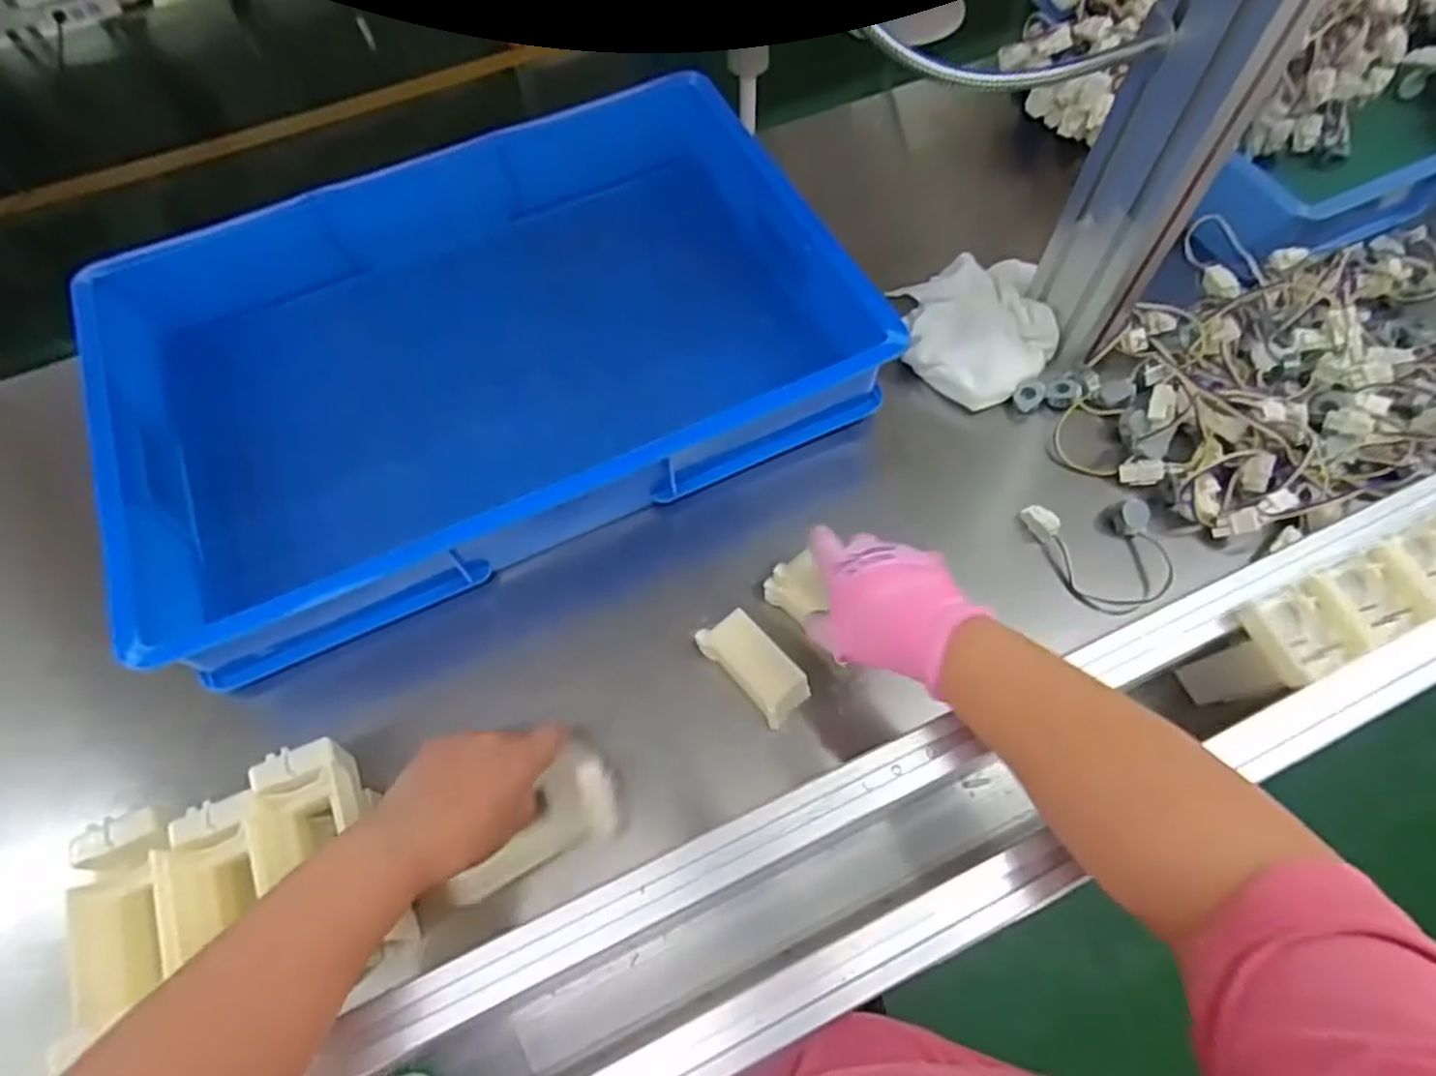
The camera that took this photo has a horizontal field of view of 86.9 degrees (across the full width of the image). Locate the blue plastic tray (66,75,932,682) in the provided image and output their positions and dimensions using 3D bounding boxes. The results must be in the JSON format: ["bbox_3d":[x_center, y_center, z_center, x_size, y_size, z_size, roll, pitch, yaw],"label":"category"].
[{"bbox_3d":[-0.205,-0.162,0.674,0.648,0.125,0.425,-24,65,-11],"label":"blue plastic tray"}]

